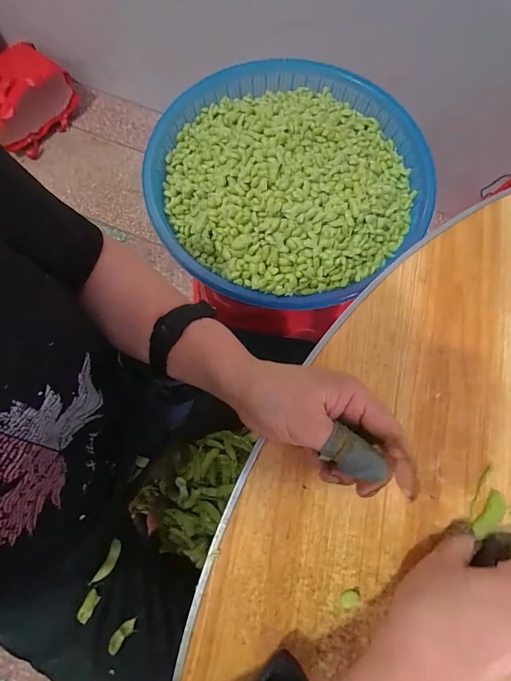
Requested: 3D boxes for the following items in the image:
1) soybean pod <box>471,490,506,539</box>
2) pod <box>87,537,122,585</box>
[{"bbox_3d":[0.184,0.137,0.287,0.013,0.008,0.039,39,77,12],"label":"soybean pod"},{"bbox_3d":[-0.184,0.277,0.454,0.016,0.006,0.053,21,49,7],"label":"pod"}]

